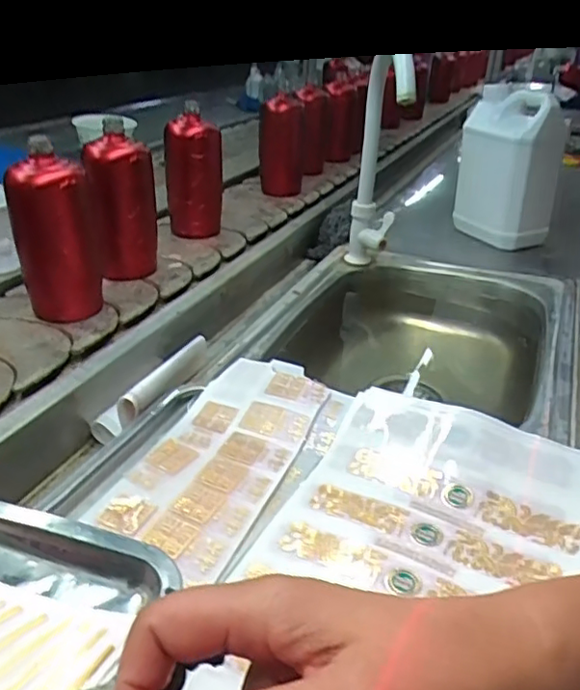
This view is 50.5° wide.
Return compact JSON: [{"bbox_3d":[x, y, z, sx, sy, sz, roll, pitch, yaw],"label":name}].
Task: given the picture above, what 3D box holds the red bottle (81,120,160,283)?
[{"bbox_3d":[-0.204,-0.171,0.754,0.076,0.175,0.076,-7,35,-11],"label":"red bottle"}]

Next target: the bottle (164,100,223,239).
[{"bbox_3d":[-0.140,-0.251,0.898,0.081,0.170,0.080,-4,35,-6],"label":"bottle"}]

